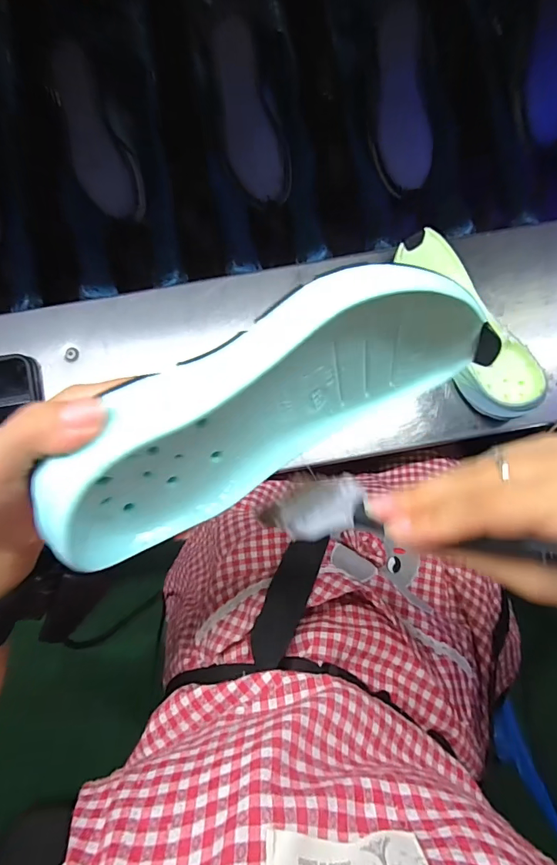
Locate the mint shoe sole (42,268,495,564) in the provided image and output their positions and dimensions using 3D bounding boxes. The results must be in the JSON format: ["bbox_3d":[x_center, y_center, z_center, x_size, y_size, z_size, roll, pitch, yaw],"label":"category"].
[{"bbox_3d":[-0.001,-0.014,0.213,0.223,0.095,0.045,-29,51,-14],"label":"mint shoe sole"}]

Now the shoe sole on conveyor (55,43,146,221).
[{"bbox_3d":[-0.228,-0.367,0.540,0.070,0.028,0.201,-19,105,-4],"label":"shoe sole on conveyor"}]

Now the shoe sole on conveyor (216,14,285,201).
[{"bbox_3d":[-0.040,-0.400,0.544,0.061,0.017,0.202,-13,104,-3],"label":"shoe sole on conveyor"}]

